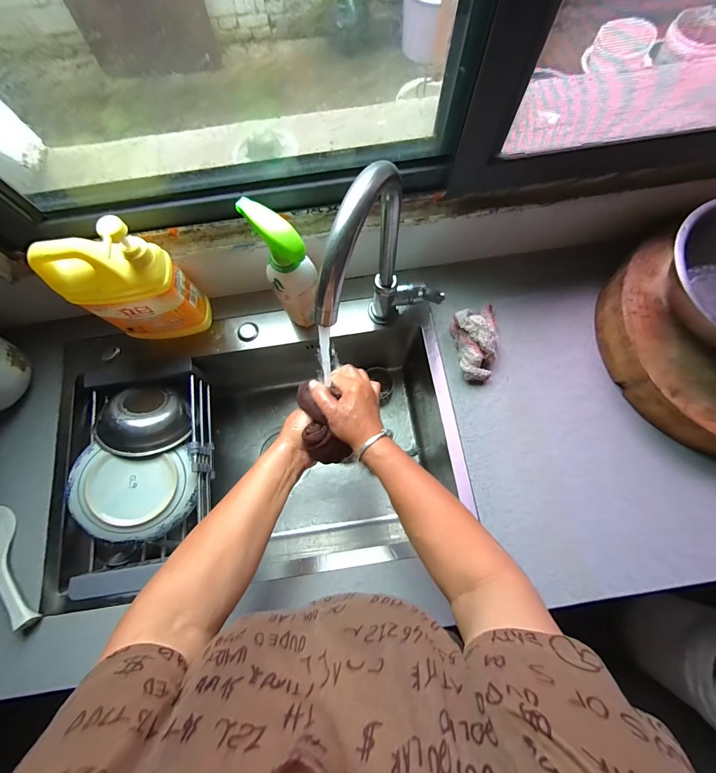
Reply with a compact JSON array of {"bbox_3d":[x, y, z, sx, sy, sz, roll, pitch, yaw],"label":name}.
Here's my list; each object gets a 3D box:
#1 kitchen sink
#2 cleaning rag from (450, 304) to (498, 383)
[{"bbox_3d":[-0.168,0.107,0.658,0.668,0.245,0.444,-9,75,-1],"label":"kitchen sink"},{"bbox_3d":[0.199,-0.076,0.573,0.073,0.062,0.127,2,74,2],"label":"cleaning rag"}]

